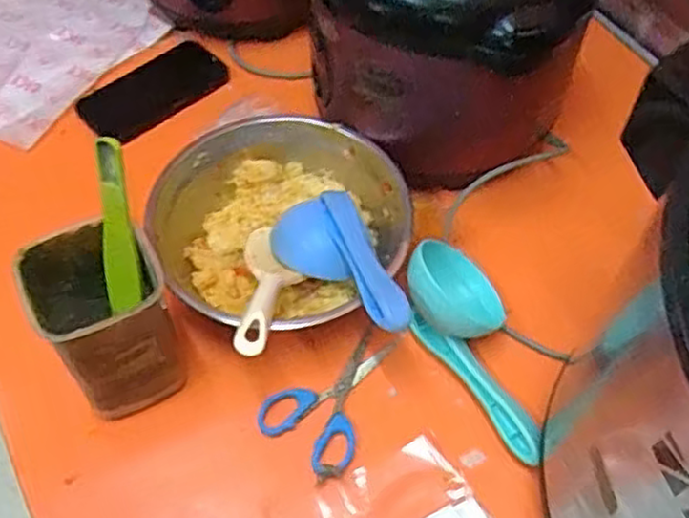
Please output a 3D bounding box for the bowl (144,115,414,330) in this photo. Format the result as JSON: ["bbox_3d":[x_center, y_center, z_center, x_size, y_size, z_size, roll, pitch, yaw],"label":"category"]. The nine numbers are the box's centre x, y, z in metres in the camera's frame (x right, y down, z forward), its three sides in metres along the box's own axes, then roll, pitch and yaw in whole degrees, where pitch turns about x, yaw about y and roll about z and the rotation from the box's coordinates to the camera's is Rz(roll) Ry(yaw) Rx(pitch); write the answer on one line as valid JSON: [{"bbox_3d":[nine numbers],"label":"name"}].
[{"bbox_3d":[-0.055,-0.030,0.672,0.223,0.069,0.208,0,57,0],"label":"bowl"}]

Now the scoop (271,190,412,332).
[{"bbox_3d":[0.001,0.004,0.618,0.067,0.071,0.183,-30,41,-18],"label":"scoop"}]

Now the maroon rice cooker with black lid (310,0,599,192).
[{"bbox_3d":[0.090,-0.224,0.656,0.242,0.224,0.221,0,57,0],"label":"maroon rice cooker with black lid"}]

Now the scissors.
[{"bbox_3d":[-0.002,0.119,0.616,0.085,0.007,0.131,37,64,21],"label":"scissors"}]

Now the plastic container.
[{"bbox_3d":[-0.183,0.054,0.571,0.087,0.155,0.094,-26,61,-16],"label":"plastic container"}]

